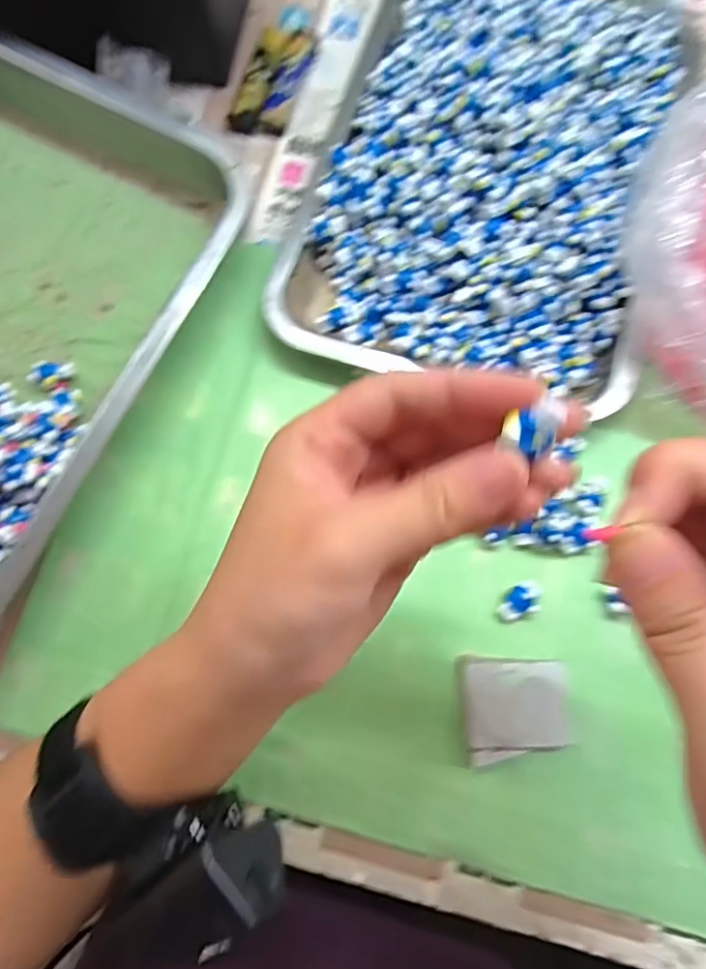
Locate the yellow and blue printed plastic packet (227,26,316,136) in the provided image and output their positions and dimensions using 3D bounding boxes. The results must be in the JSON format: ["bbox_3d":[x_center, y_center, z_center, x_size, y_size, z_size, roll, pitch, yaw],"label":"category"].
[{"bbox_3d":[-0.052,-0.270,0.373,0.036,0.013,0.085,17,77,6],"label":"yellow and blue printed plastic packet"}]

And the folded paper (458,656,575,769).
[{"bbox_3d":[0.080,0.109,0.276,0.050,0.014,0.047,-4,76,1],"label":"folded paper"}]

